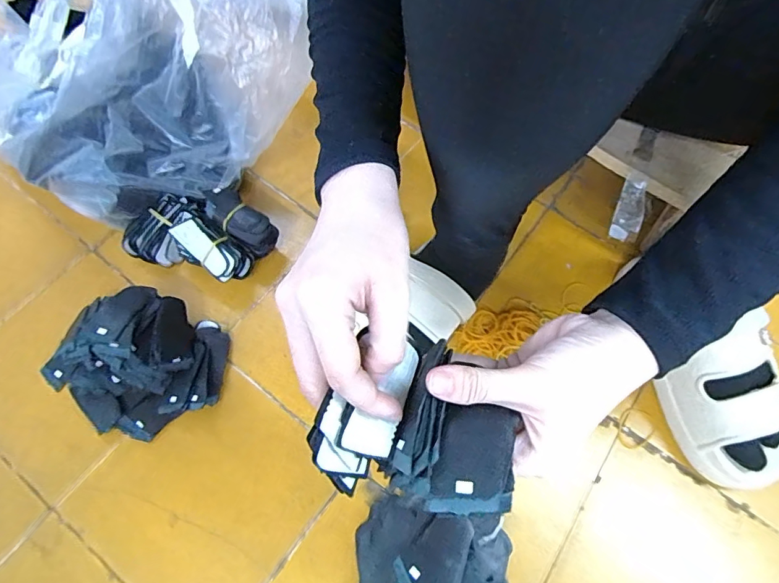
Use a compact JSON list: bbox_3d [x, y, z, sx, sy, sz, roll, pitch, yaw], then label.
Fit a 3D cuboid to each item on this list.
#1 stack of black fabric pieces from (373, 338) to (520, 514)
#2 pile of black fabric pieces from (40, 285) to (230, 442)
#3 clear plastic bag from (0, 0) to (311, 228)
[{"bbox_3d":[0.036,0.072,0.240,0.064,0.028,0.078,24,65,9],"label":"stack of black fabric pieces"},{"bbox_3d":[-0.262,0.064,0.466,0.179,0.069,0.142,27,66,11],"label":"pile of black fabric pieces"},{"bbox_3d":[-0.266,-0.251,0.480,0.220,0.239,0.321,42,69,17],"label":"clear plastic bag"}]

